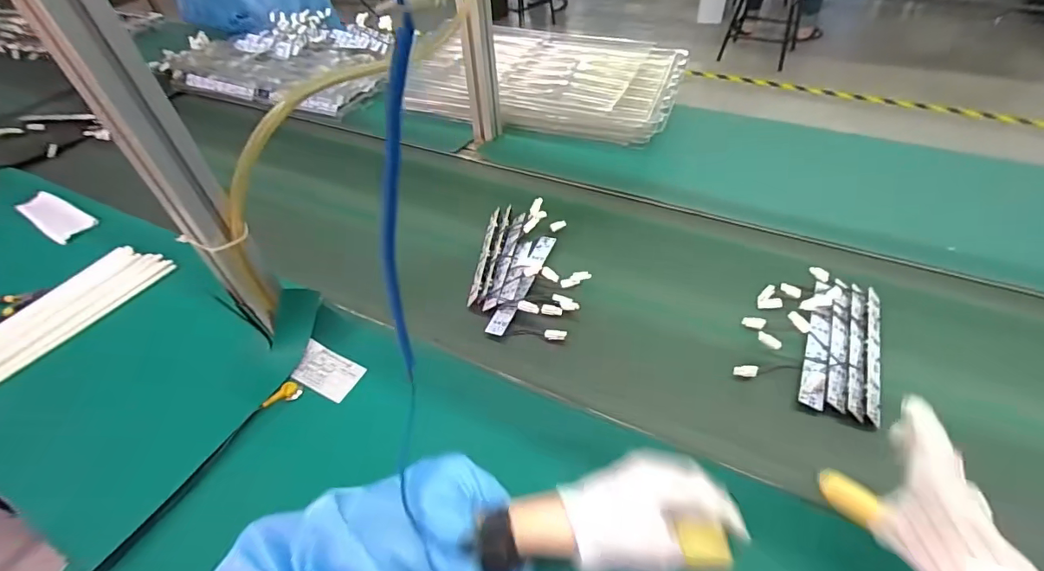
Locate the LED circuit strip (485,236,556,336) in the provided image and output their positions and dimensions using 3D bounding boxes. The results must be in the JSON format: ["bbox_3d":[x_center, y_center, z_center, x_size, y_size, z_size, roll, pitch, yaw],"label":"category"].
[{"bbox_3d":[0.003,-0.010,0.669,0.025,0.011,0.195,15,49,19],"label":"LED circuit strip"}]

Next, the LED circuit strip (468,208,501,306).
[{"bbox_3d":[-0.054,-0.050,0.709,0.016,0.017,0.184,3,46,8],"label":"LED circuit strip"}]

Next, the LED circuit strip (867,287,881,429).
[{"bbox_3d":[0.401,0.073,0.552,0.014,0.010,0.197,17,49,20],"label":"LED circuit strip"}]

